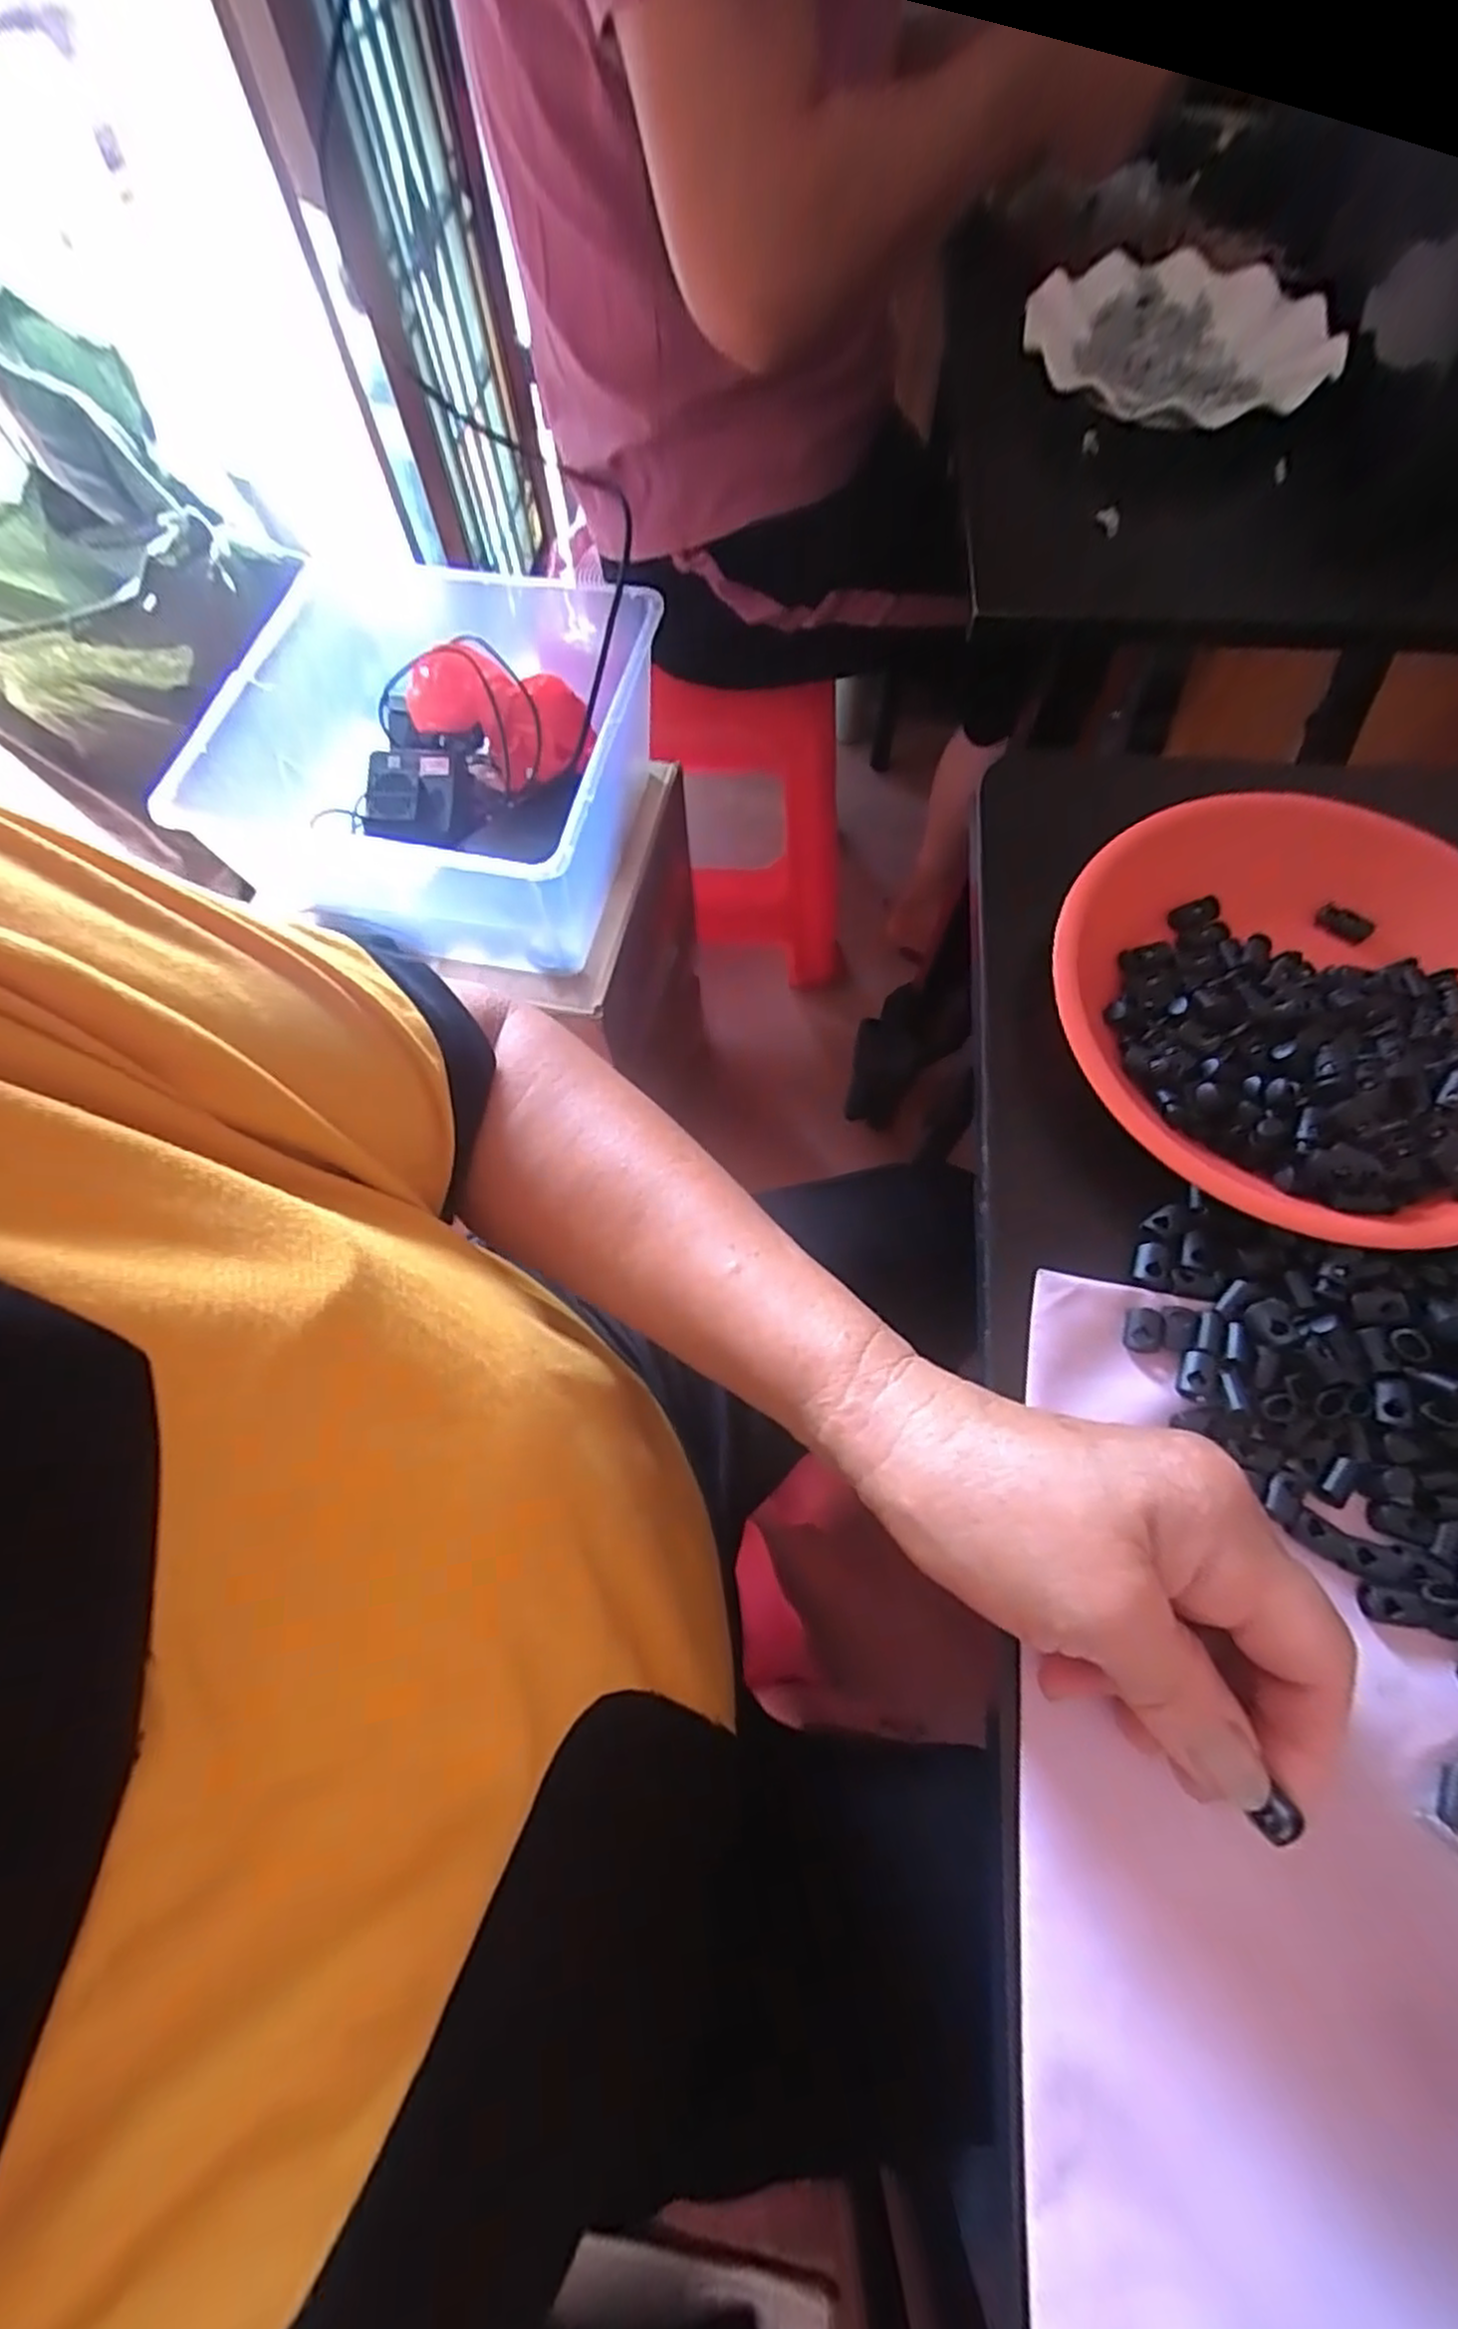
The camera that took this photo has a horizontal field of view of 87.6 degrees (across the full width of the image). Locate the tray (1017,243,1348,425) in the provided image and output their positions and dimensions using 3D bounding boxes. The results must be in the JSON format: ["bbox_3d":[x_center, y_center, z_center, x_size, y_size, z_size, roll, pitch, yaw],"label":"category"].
[{"bbox_3d":[0.288,-0.524,0.488,0.179,0.032,0.197,28,70,13],"label":"tray"}]

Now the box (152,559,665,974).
[{"bbox_3d":[-0.241,-0.325,0.632,0.332,0.145,0.304,10,68,5],"label":"box"}]

